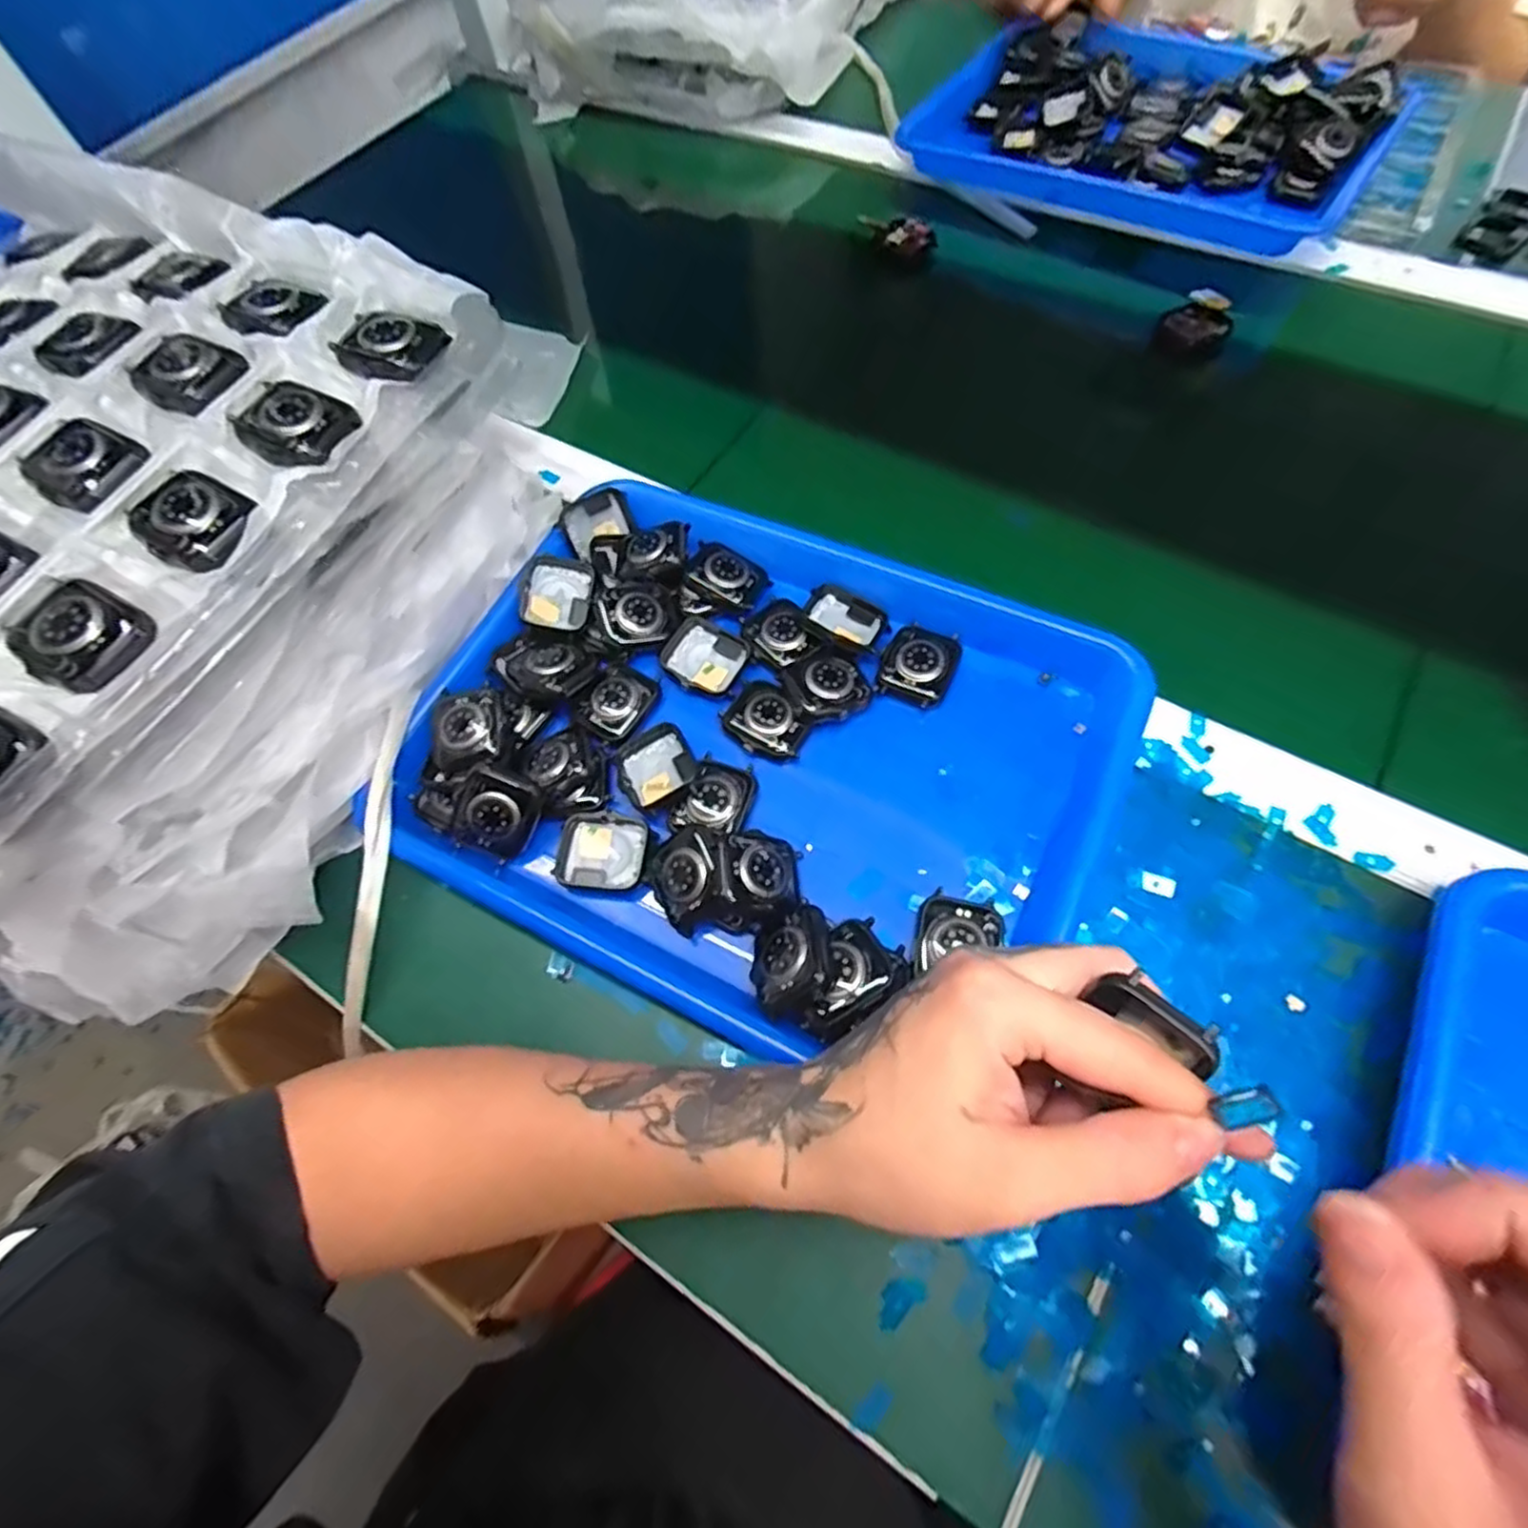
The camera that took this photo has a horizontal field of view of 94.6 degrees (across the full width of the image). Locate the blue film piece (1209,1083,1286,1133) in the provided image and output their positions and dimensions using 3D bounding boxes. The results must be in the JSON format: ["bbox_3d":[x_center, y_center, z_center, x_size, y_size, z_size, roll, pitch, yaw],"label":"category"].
[{"bbox_3d":[0.127,0.089,0.183,0.012,0.004,0.009,-31,73,12],"label":"blue film piece"}]

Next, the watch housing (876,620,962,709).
[{"bbox_3d":[0.083,-0.054,0.372,0.037,0.010,0.044,23,69,13],"label":"watch housing"}]

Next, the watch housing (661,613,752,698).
[{"bbox_3d":[-0.032,-0.058,0.384,0.040,0.013,0.040,29,71,15],"label":"watch housing"}]

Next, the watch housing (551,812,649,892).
[{"bbox_3d":[-0.078,0.043,0.345,0.042,0.008,0.037,5,67,6],"label":"watch housing"}]

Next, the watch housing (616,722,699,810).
[{"bbox_3d":[-0.055,0.000,0.358,0.038,0.008,0.040,-30,68,-10],"label":"watch housing"}]

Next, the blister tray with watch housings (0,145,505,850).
[{"bbox_3d":[-0.346,-0.155,0.324,0.349,0.026,0.310,24,70,13],"label":"blister tray with watch housings"}]

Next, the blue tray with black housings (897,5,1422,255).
[{"bbox_3d":[0.306,-0.509,0.551,0.323,0.038,0.254,33,72,18],"label":"blue tray with black housings"}]

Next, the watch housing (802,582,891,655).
[{"bbox_3d":[0.045,-0.080,0.387,0.043,0.008,0.039,31,58,6],"label":"watch housing"}]

